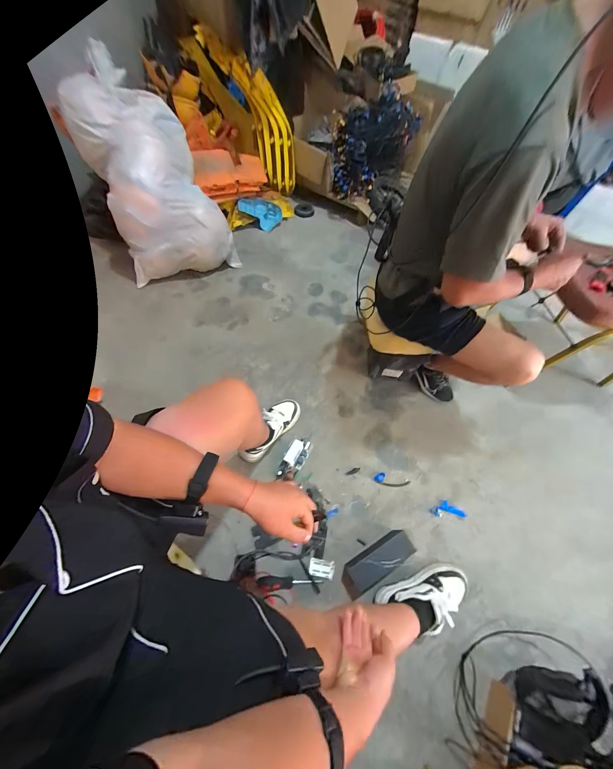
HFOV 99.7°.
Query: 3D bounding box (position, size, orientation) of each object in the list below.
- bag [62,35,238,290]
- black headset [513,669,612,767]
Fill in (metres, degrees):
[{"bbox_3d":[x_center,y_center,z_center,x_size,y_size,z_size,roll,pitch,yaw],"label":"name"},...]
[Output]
[{"bbox_3d":[-0.696,-0.960,1.232,0.525,0.580,0.585,-15,64,-12],"label":"bag"},{"bbox_3d":[0.640,0.816,0.636,0.219,0.096,0.141,-3,62,-6],"label":"black headset"}]

